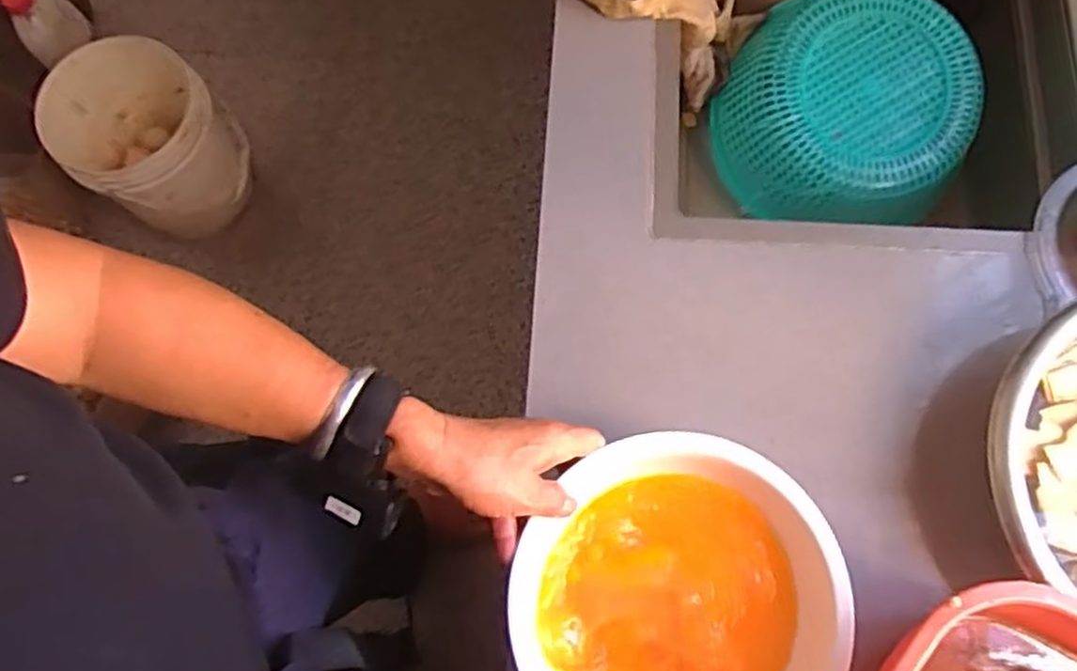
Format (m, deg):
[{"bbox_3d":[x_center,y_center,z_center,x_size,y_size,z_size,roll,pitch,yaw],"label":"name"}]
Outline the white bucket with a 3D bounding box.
[{"bbox_3d":[-0.711,-0.353,1.403,0.267,0.283,0.250,0,74,1],"label":"white bucket"}]

